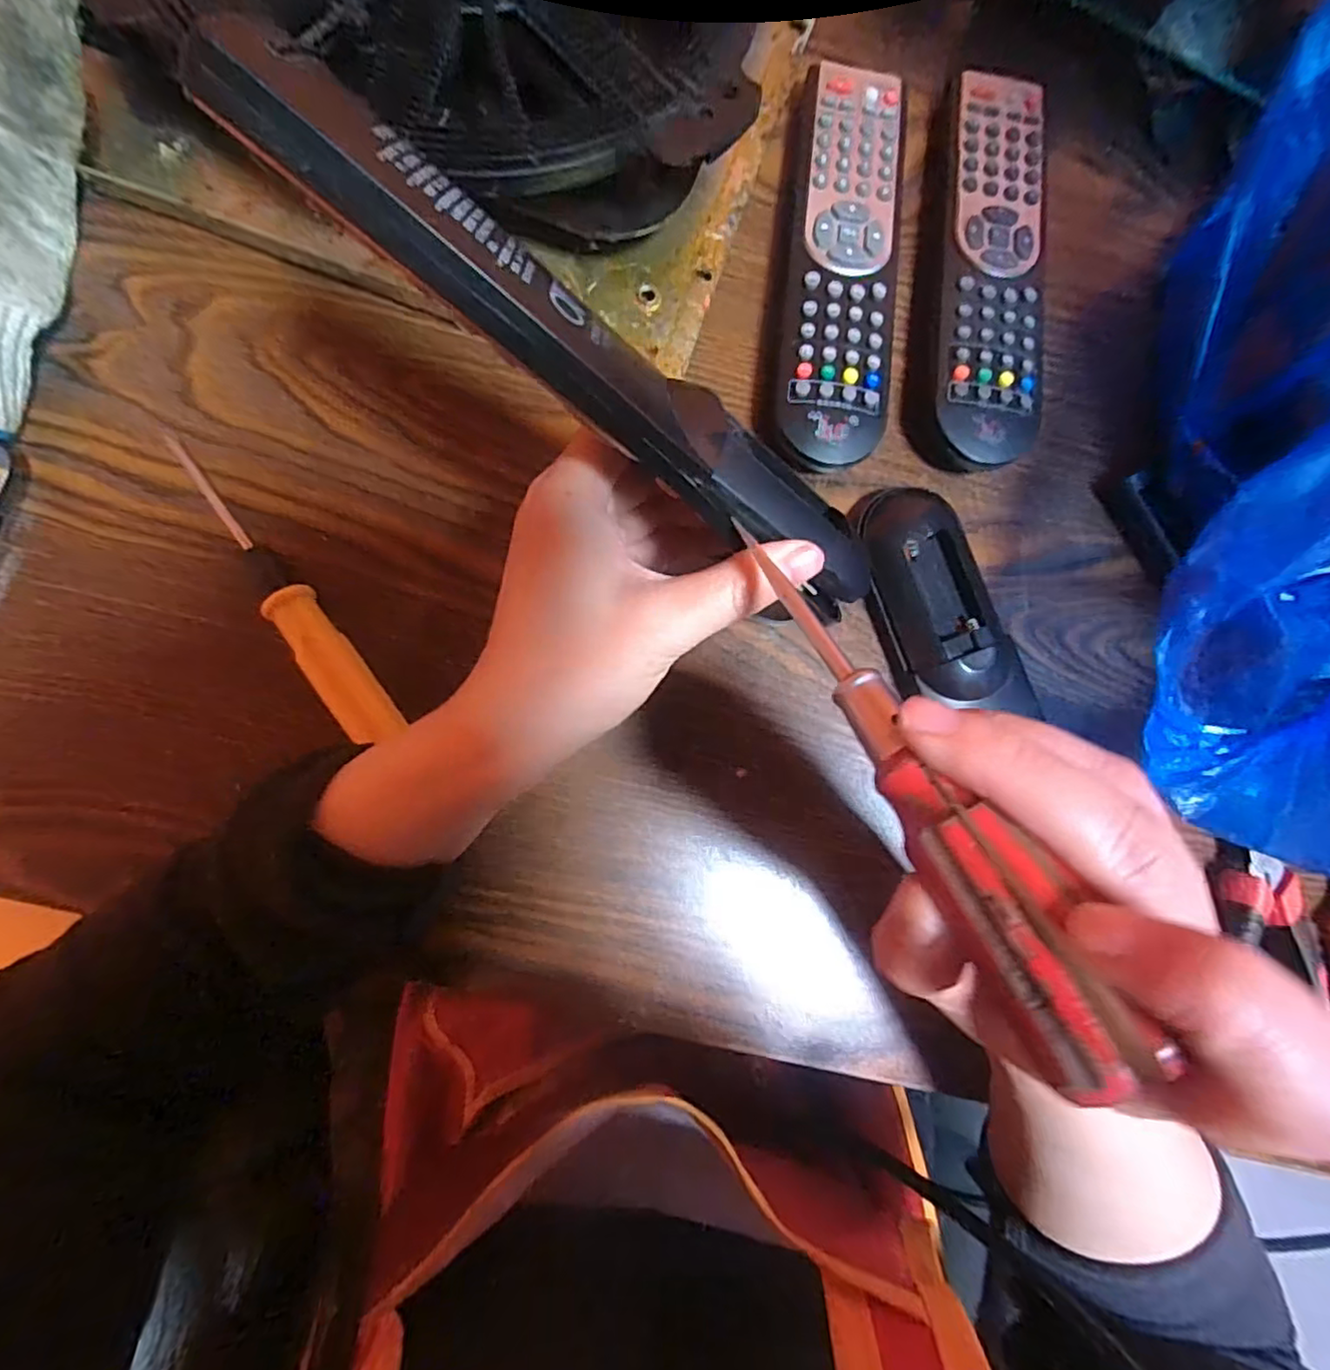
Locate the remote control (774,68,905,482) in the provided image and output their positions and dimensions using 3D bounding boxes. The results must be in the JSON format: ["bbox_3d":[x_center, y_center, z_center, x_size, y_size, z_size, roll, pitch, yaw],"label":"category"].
[{"bbox_3d":[0.078,-0.189,0.284,0.048,0.024,0.192,7,85,-7],"label":"remote control"}]

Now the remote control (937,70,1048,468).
[{"bbox_3d":[0.150,-0.194,0.290,0.045,0.022,0.192,7,85,-7],"label":"remote control"}]

